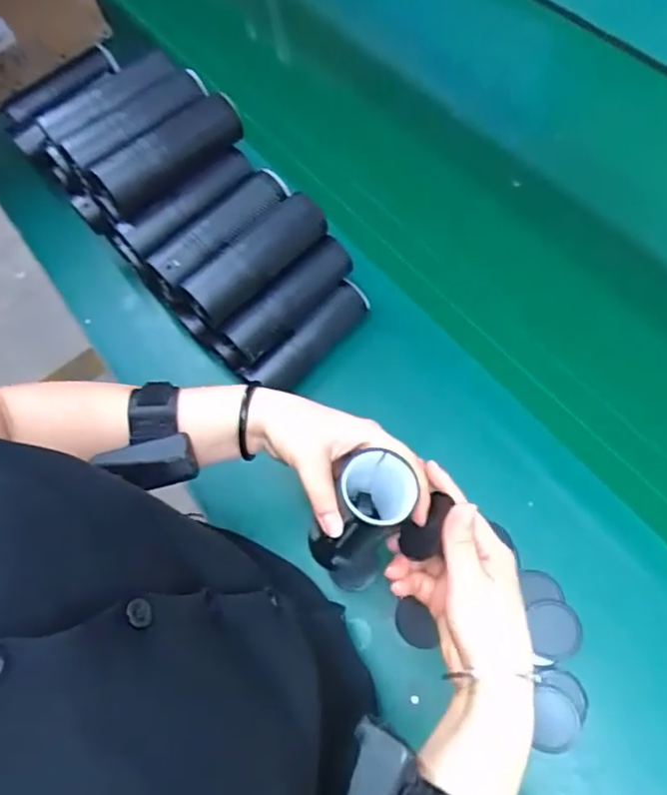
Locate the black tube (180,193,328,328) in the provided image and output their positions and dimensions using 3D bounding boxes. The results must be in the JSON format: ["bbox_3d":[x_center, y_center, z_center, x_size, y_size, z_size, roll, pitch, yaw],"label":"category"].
[{"bbox_3d":[-0.079,-0.148,0.601,0.050,0.041,0.164,38,77,22],"label":"black tube"}]

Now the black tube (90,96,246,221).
[{"bbox_3d":[-0.174,-0.260,0.625,0.169,0.054,0.042,-39,66,-9],"label":"black tube"}]

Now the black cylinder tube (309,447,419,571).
[{"bbox_3d":[0.019,0.101,0.453,0.048,0.155,0.050,-24,64,-23],"label":"black cylinder tube"}]

